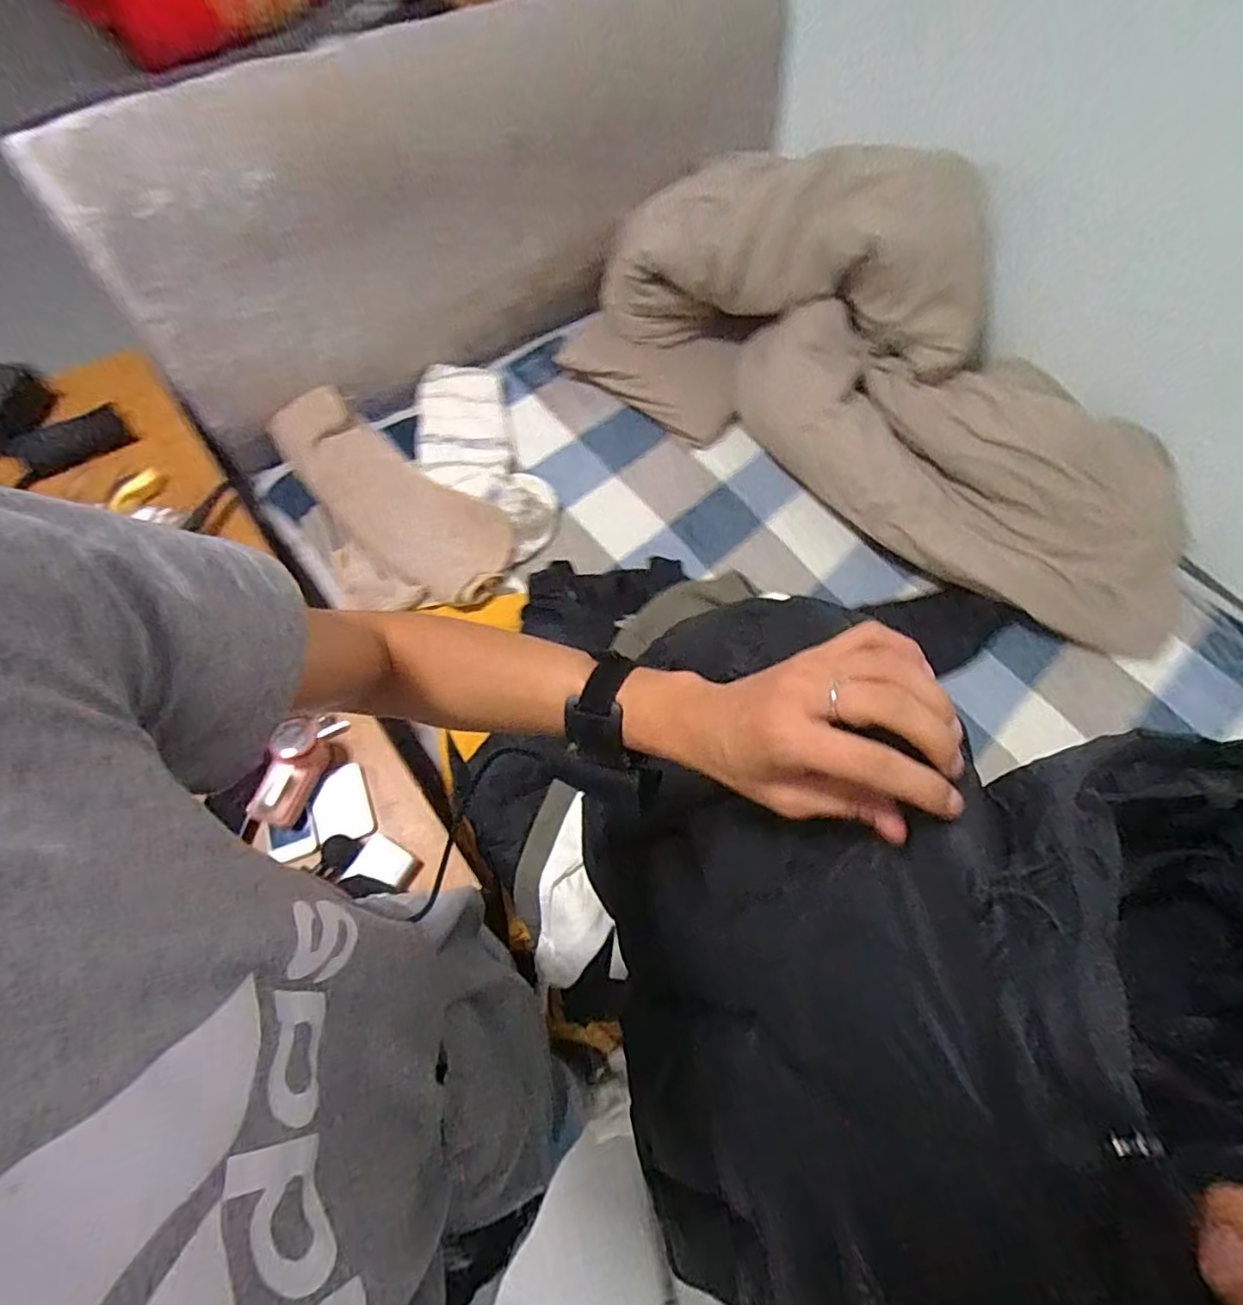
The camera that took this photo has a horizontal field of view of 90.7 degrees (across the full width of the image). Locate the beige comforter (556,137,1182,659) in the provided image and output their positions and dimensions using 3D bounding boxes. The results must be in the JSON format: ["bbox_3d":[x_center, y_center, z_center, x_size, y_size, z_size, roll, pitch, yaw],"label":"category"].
[{"bbox_3d":[0.557,-0.512,1.172,1.307,0.418,0.443,34,68,13],"label":"beige comforter"}]

